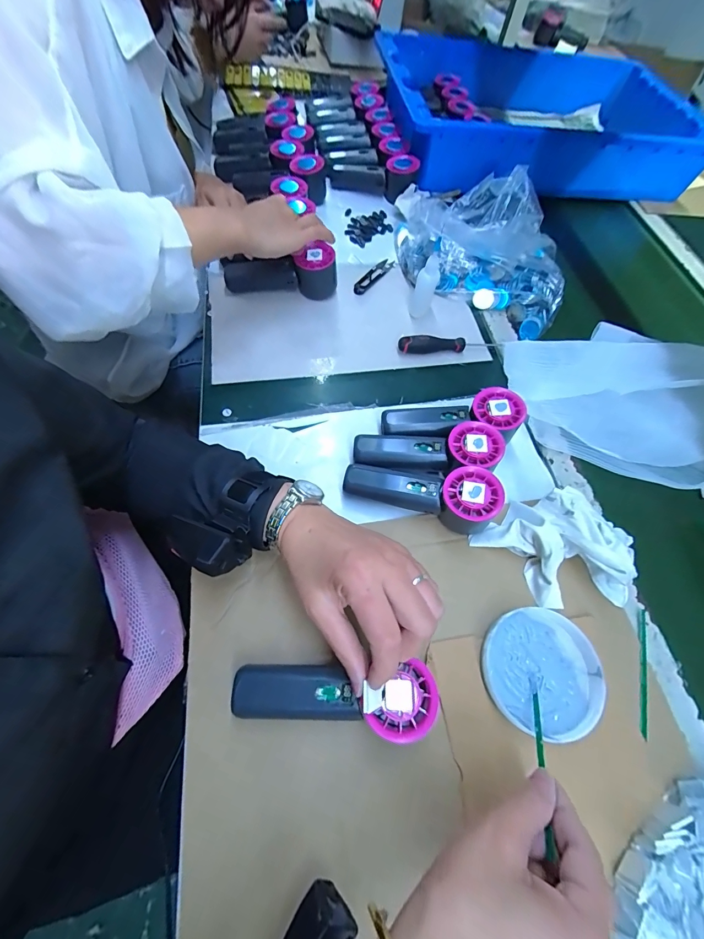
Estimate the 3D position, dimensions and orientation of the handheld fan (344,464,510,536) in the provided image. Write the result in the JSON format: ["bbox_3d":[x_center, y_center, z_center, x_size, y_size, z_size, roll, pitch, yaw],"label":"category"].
[{"bbox_3d":[0.067,0.027,0.372,0.149,0.057,0.051,8,63,1],"label":"handheld fan"}]

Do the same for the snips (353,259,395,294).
[{"bbox_3d":[0.034,-0.300,0.561,0.025,0.009,0.096,32,66,12],"label":"snips"}]

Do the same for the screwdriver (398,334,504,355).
[{"bbox_3d":[0.135,-0.171,0.492,0.141,0.023,0.016,-2,63,-4],"label":"screwdriver"}]

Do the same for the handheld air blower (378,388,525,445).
[{"bbox_3d":[0.113,-0.053,0.417,0.155,0.056,0.050,-5,64,-6],"label":"handheld air blower"}]

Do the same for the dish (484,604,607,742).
[{"bbox_3d":[0.167,0.177,0.321,0.100,0.019,0.096,1,63,-3],"label":"dish"}]

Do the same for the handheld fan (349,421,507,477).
[{"bbox_3d":[0.080,-0.020,0.399,0.150,0.055,0.054,8,63,1],"label":"handheld fan"}]

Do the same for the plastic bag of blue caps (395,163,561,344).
[{"bbox_3d":[0.198,-0.351,0.549,0.268,0.091,0.250,12,63,3],"label":"plastic bag of blue caps"}]

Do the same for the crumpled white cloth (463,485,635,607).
[{"bbox_3d":[0.209,0.082,0.354,0.095,0.055,0.142,-40,72,-21],"label":"crumpled white cloth"}]

